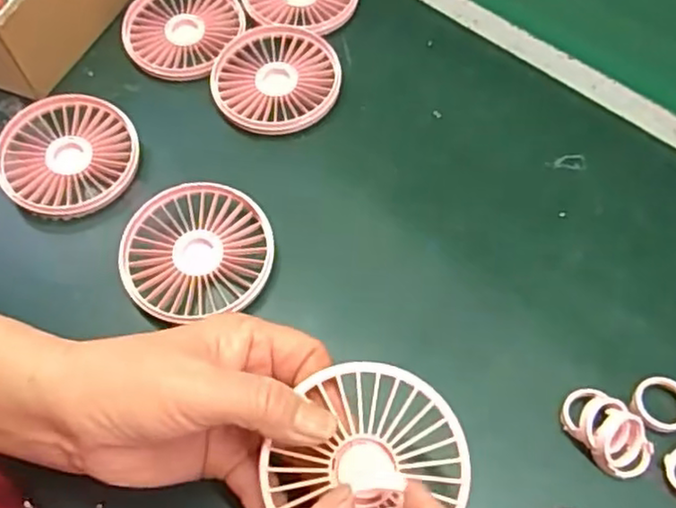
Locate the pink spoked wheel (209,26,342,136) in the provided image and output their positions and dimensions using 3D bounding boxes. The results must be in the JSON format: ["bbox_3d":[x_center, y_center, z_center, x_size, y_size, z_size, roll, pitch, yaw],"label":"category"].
[{"bbox_3d":[-0.043,-0.120,0.467,0.083,0.016,0.085,-1,60,3],"label":"pink spoked wheel"}]

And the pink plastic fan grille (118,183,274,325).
[{"bbox_3d":[-0.082,-0.003,0.397,0.084,0.018,0.076,-10,60,-3],"label":"pink plastic fan grille"}]

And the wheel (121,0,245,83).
[{"bbox_3d":[-0.112,-0.163,0.497,0.082,0.024,0.083,0,60,3],"label":"wheel"}]

